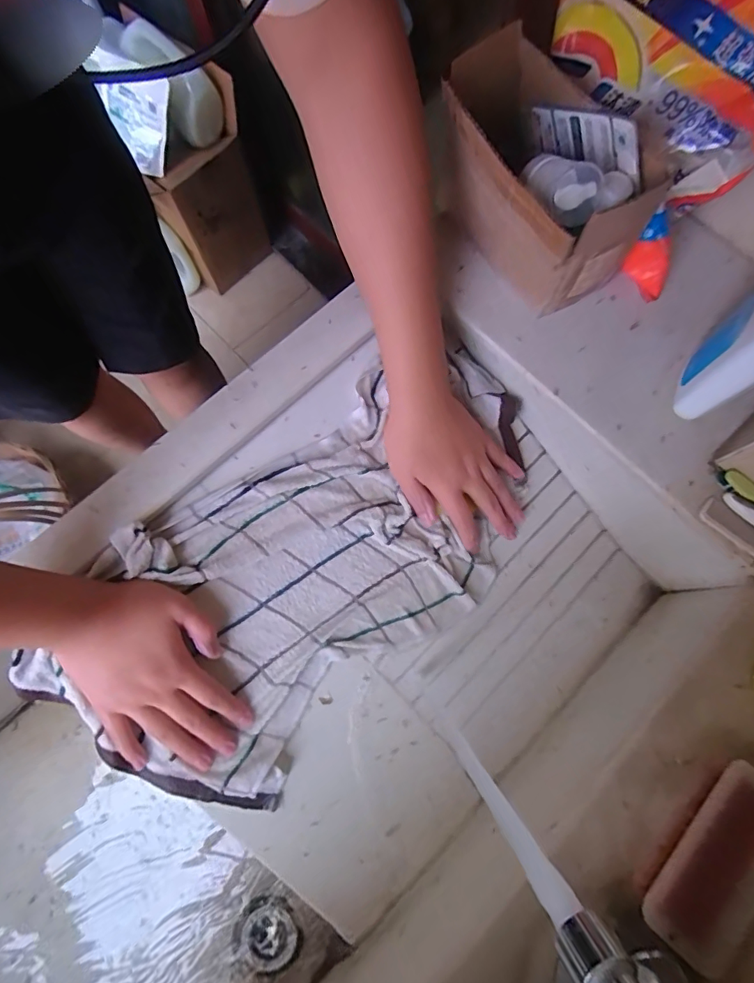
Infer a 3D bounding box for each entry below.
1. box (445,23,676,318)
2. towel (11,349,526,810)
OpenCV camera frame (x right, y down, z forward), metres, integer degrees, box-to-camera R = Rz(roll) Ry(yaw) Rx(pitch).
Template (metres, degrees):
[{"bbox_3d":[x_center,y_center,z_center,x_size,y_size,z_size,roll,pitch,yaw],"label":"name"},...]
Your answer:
[{"bbox_3d":[0.133,-0.272,0.453,0.106,0.141,0.196,-34,75,-8],"label":"box"},{"bbox_3d":[-0.048,0.069,0.480,0.492,0.027,0.264,-42,101,-12],"label":"towel"}]

